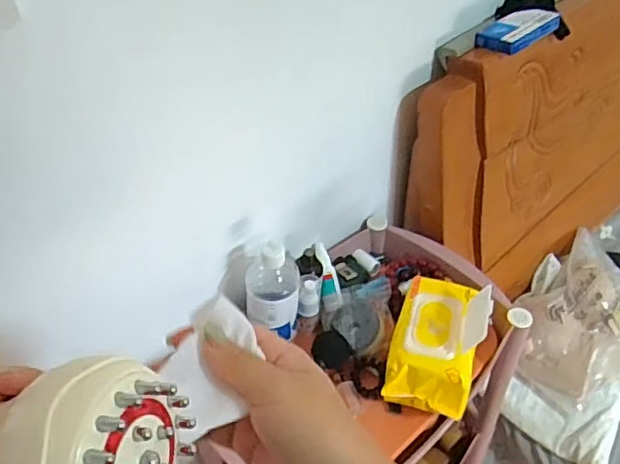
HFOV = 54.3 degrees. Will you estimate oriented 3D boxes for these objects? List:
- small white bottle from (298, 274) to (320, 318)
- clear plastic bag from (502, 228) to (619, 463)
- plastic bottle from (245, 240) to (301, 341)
[{"bbox_3d":[-0.001,0.088,0.830,0.028,0.056,0.033,-1,44,2],"label":"small white bottle"},{"bbox_3d":[0.499,0.197,1.123,0.239,0.150,0.417,25,51,26],"label":"clear plastic bag"},{"bbox_3d":[-0.049,0.075,0.772,0.071,0.143,0.060,-3,44,0],"label":"plastic bottle"}]

